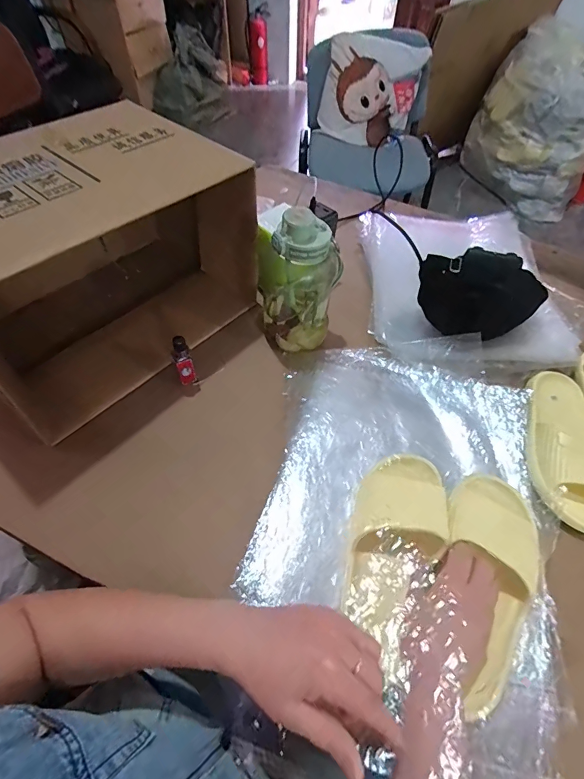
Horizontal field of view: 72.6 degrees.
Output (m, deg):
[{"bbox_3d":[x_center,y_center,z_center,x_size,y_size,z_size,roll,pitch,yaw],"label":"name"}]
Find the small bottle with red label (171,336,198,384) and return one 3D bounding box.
[{"bbox_3d":[-0.157,-0.038,0.580,0.024,0.091,0.020,-16,56,-13],"label":"small bottle with red label"}]

